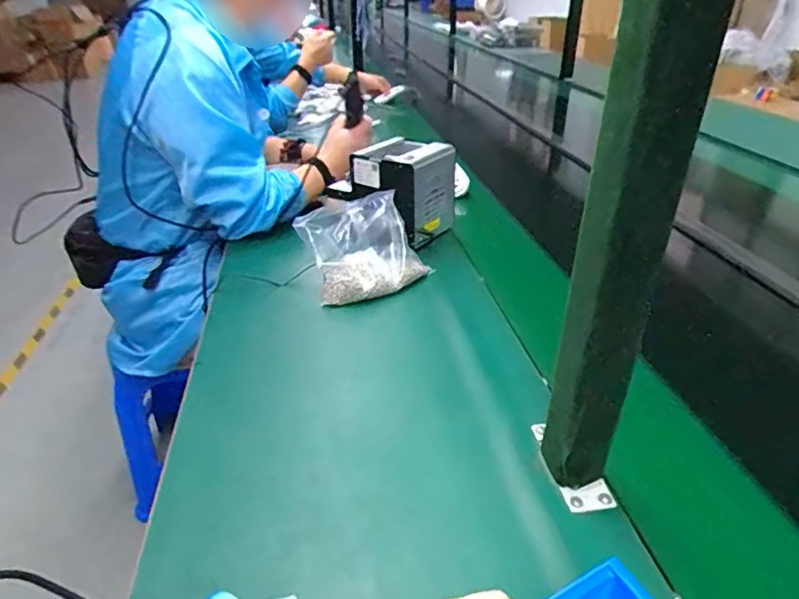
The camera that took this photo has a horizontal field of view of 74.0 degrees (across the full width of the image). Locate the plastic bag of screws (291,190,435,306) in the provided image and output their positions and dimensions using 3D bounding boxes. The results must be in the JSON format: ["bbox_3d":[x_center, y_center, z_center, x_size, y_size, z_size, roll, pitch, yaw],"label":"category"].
[{"bbox_3d":[-0.052,-0.072,0.783,0.175,0.105,0.128,-13,33,-18],"label":"plastic bag of screws"}]

